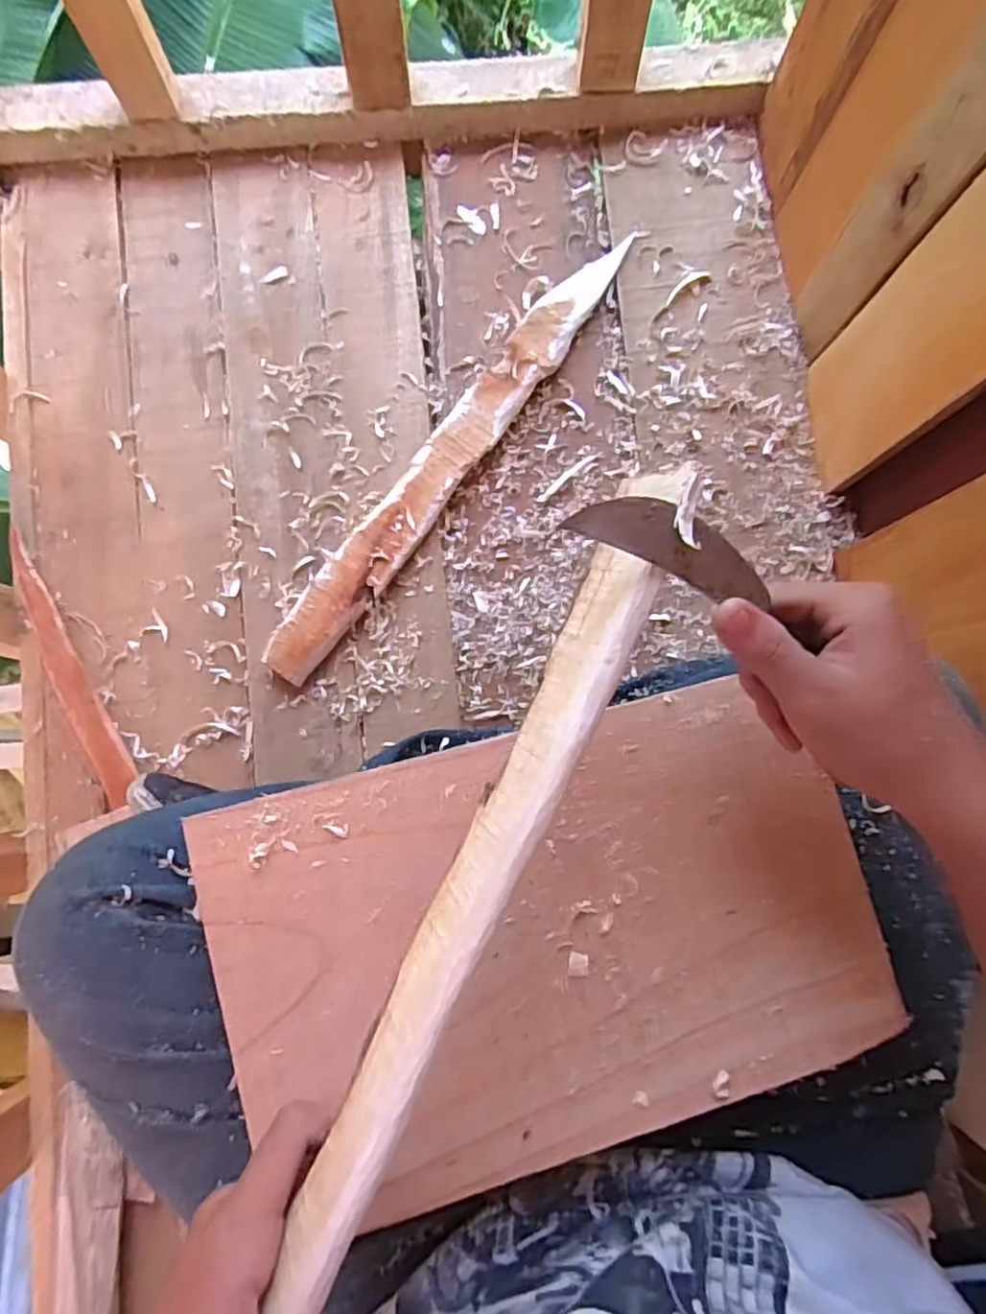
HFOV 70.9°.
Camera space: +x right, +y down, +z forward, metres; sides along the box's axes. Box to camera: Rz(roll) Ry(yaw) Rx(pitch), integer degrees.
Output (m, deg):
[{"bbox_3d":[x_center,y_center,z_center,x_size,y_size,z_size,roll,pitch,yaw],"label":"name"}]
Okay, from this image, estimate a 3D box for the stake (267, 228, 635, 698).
[{"bbox_3d":[-0.034,-0.178,0.607,0.049,0.024,0.476,36,83,5],"label":"stake"}]

